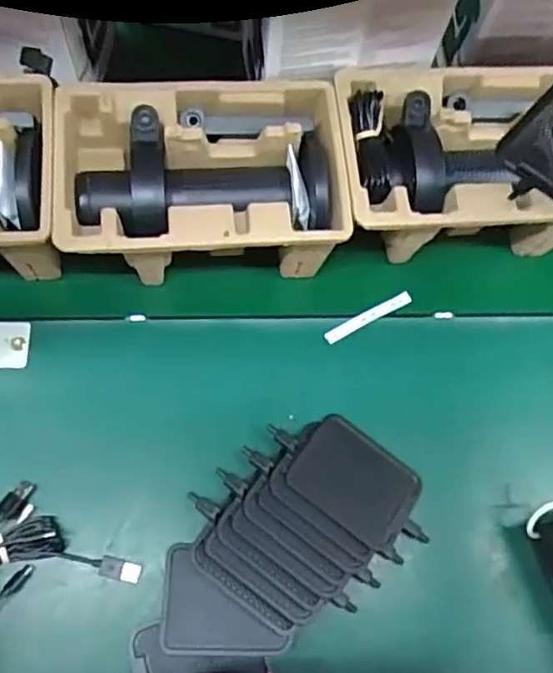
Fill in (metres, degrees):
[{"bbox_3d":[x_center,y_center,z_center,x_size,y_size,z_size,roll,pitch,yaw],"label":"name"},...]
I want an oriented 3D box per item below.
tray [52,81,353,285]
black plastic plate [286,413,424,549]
[{"bbox_3d":[-0.058,-0.118,0.547,0.220,0.097,0.140,-5,67,-5],"label":"tray"},{"bbox_3d":[0.063,0.116,0.539,0.095,0.009,0.078,38,62,5],"label":"black plastic plate"}]

